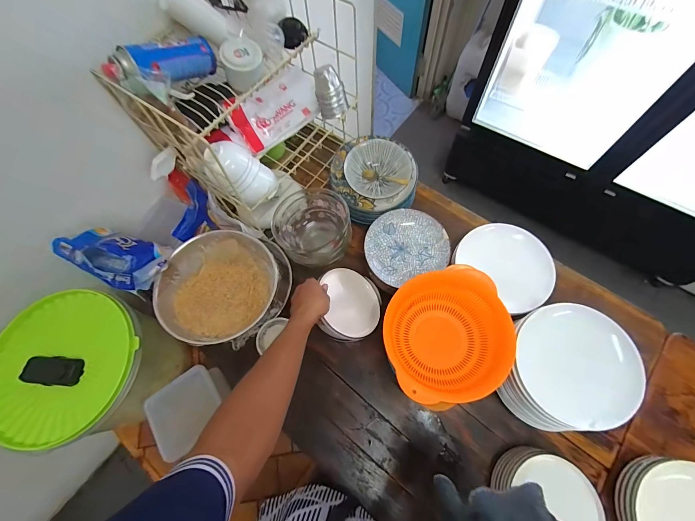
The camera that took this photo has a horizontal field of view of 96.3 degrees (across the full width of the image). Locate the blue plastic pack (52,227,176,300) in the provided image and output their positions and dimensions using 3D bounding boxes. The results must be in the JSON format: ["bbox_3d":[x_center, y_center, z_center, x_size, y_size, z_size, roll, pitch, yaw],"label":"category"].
[{"bbox_3d":[-0.467,-0.015,0.626,0.184,0.081,0.109,22,70,11],"label":"blue plastic pack"}]

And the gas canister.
[{"bbox_3d":[-0.337,-0.366,0.581,0.065,0.061,0.192,37,49,16],"label":"gas canister"}]

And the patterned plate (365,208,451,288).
[{"bbox_3d":[0.138,-0.041,0.752,0.188,0.032,0.173,-1,68,2],"label":"patterned plate"}]

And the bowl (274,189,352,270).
[{"bbox_3d":[-0.078,-0.071,0.753,0.175,0.133,0.170,-1,68,2],"label":"bowl"}]

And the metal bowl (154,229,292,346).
[{"bbox_3d":[-0.274,0.057,0.690,0.262,0.098,0.236,3,68,4],"label":"metal bowl"}]

